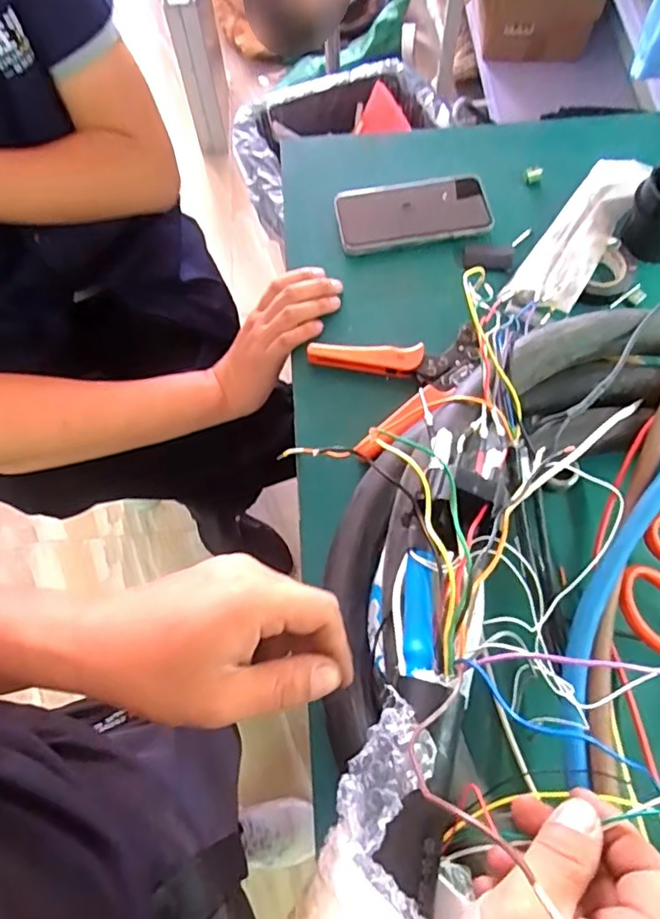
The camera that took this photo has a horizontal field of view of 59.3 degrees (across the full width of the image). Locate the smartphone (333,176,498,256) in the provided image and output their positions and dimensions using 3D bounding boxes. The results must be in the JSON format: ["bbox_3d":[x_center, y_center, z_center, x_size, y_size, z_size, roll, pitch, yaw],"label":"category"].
[{"bbox_3d":[0.090,-0.268,0.628,0.166,0.013,0.079,-9,68,-2],"label":"smartphone"}]

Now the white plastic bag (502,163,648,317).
[{"bbox_3d":[0.267,-0.240,0.616,0.069,0.012,0.254,28,68,29],"label":"white plastic bag"}]

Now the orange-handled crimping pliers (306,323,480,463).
[{"bbox_3d":[0.073,-0.083,0.546,0.157,0.022,0.124,-25,69,-8],"label":"orange-handled crimping pliers"}]

